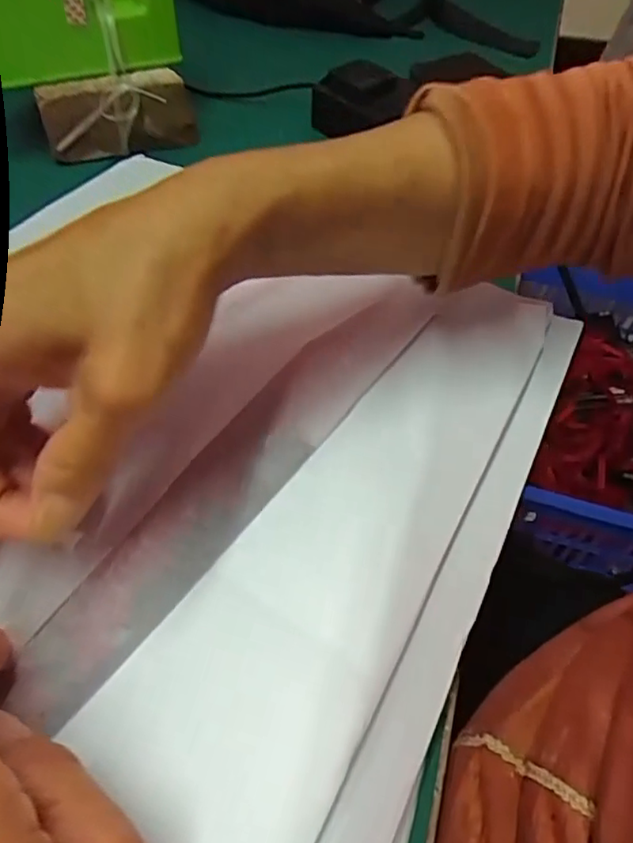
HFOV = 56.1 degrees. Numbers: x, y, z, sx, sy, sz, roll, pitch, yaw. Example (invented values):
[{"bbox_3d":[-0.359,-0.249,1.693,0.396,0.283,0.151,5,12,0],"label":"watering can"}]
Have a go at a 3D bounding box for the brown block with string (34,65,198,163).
[{"bbox_3d":[-0.141,-0.220,0.429,0.102,0.050,0.025,-23,57,-20],"label":"brown block with string"}]

